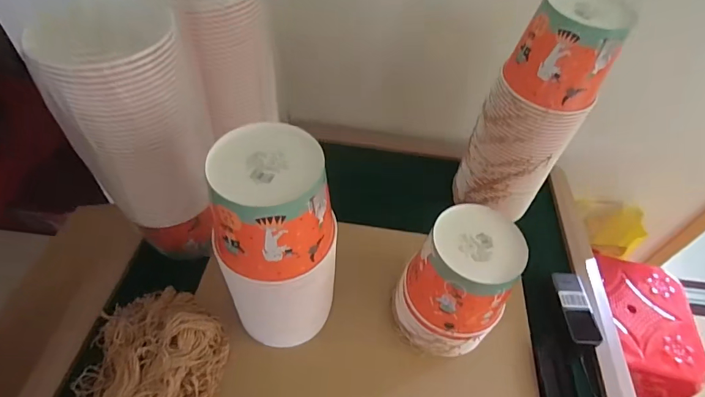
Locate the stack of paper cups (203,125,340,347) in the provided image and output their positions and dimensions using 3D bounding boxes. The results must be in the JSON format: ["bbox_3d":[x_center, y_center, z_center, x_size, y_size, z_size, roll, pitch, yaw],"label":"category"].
[{"bbox_3d":[-0.098,0.067,0.552,0.134,0.314,0.140,14,51,6],"label":"stack of paper cups"}]

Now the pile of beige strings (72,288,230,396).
[{"bbox_3d":[-0.311,0.276,0.569,0.213,0.082,0.319,6,50,0],"label":"pile of beige strings"}]

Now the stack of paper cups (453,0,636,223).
[{"bbox_3d":[0.311,-0.138,0.728,0.158,0.404,0.124,24,53,15],"label":"stack of paper cups"}]

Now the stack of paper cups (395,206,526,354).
[{"bbox_3d":[0.158,0.132,0.628,0.143,0.218,0.148,33,55,20],"label":"stack of paper cups"}]

